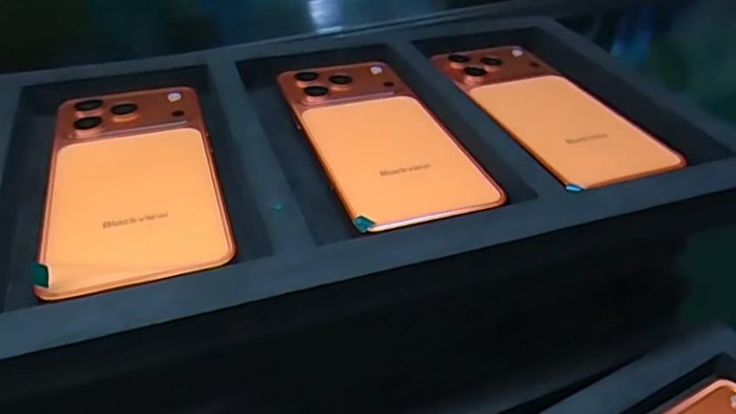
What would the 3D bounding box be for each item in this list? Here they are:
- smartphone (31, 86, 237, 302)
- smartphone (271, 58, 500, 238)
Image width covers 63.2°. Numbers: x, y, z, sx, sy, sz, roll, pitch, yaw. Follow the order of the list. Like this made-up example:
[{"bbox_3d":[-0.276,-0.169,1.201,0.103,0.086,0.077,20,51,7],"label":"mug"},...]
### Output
[{"bbox_3d":[-0.111,-0.017,0.285,0.074,0.006,0.159,-11,38,-16],"label":"smartphone"},{"bbox_3d":[0.005,-0.042,0.322,0.074,0.007,0.159,-12,39,-17],"label":"smartphone"}]

